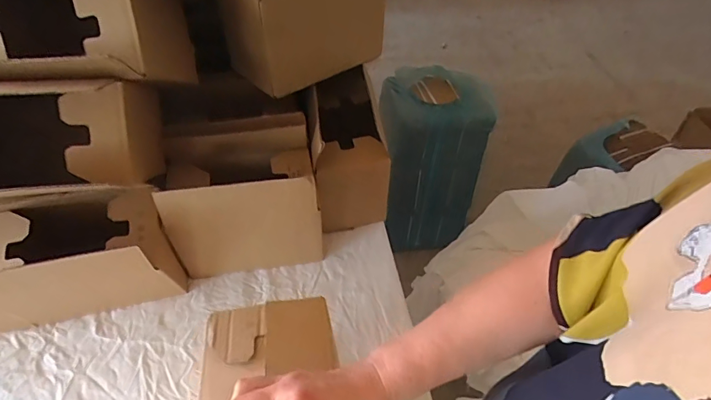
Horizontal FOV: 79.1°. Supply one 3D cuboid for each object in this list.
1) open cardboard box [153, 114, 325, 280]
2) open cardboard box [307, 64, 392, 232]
[{"bbox_3d":[-0.181,-0.005,0.719,0.220,0.212,0.153,-7,51,-7],"label":"open cardboard box"},{"bbox_3d":[-0.015,-0.091,0.796,0.125,0.196,0.205,-4,50,-5],"label":"open cardboard box"}]

